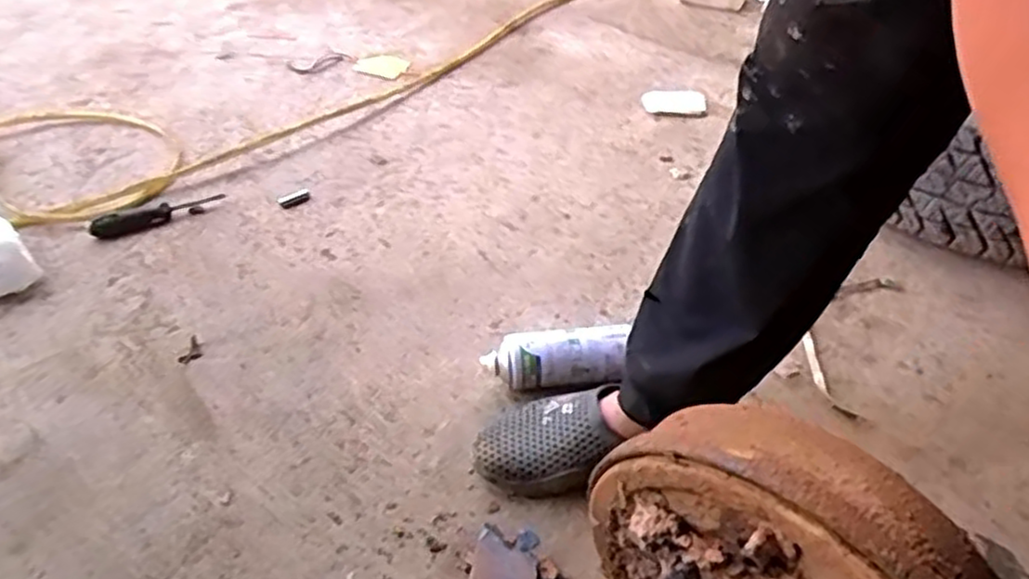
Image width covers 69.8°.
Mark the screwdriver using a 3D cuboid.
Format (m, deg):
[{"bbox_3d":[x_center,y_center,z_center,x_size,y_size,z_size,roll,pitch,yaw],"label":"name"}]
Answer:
[{"bbox_3d":[-0.550,-0.118,1.139,0.191,0.026,0.040,-24,49,-23],"label":"screwdriver"}]

